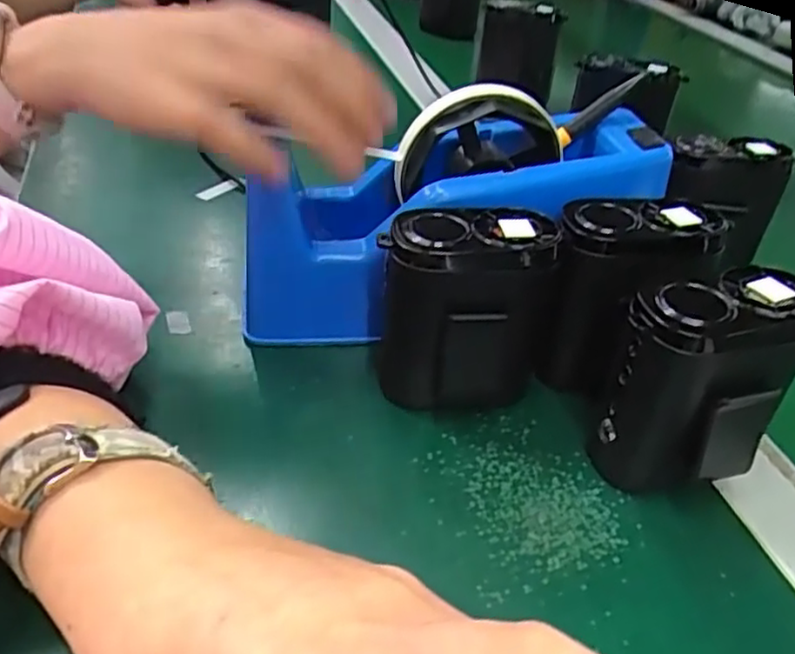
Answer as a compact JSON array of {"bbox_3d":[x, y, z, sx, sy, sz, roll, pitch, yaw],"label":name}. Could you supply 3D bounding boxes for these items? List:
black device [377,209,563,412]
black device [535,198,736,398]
[{"bbox_3d":[0.028,-0.003,0.285,0.065,0.084,0.038,-6,39,-12],"label":"black device"},{"bbox_3d":[0.093,-0.011,0.301,0.073,0.083,0.033,-6,39,-12],"label":"black device"}]

